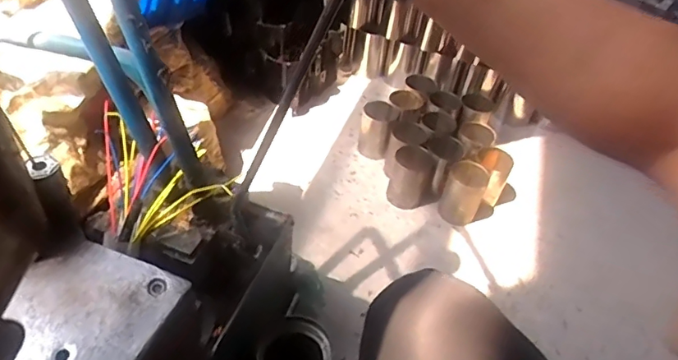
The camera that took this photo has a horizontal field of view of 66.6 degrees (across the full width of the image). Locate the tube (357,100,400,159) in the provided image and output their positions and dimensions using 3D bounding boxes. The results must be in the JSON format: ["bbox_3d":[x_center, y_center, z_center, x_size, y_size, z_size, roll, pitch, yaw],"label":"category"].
[{"bbox_3d":[0.102,-0.138,1.393,0.090,0.150,0.095,17,44,10],"label":"tube"}]

